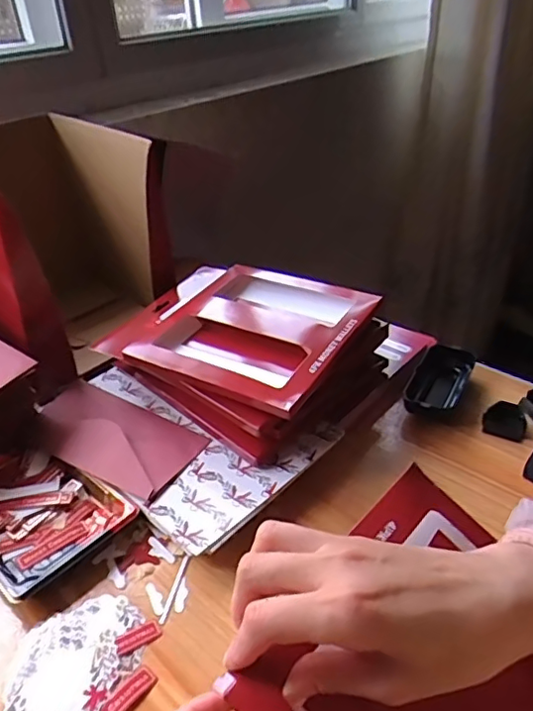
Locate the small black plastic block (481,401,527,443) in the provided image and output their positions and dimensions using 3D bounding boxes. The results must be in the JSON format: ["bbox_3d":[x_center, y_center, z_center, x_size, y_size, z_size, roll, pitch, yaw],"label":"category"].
[{"bbox_3d":[0.231,0.062,0.549,0.038,0.023,0.028,11,37,20],"label":"small black plastic block"}]

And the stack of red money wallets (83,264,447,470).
[{"bbox_3d":[-0.014,-0.014,0.605,0.264,0.087,0.234,21,42,31],"label":"stack of red money wallets"}]

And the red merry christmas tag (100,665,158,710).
[{"bbox_3d":[-0.096,0.225,0.363,0.015,0.004,0.057,23,43,33],"label":"red merry christmas tag"}]

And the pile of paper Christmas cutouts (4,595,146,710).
[{"bbox_3d":[-0.133,0.207,0.390,0.079,0.004,0.098,20,41,30],"label":"pile of paper Christmas cutouts"}]

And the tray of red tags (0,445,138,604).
[{"bbox_3d":[-0.203,0.133,0.491,0.161,0.022,0.109,25,44,35],"label":"tray of red tags"}]

